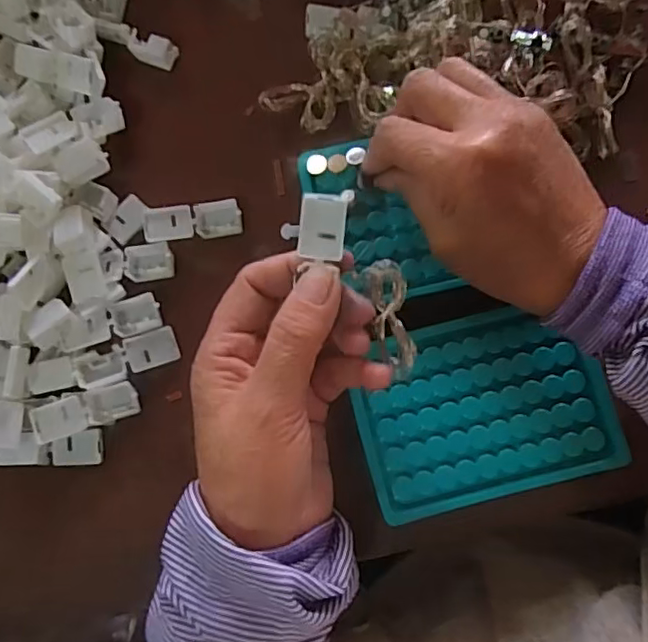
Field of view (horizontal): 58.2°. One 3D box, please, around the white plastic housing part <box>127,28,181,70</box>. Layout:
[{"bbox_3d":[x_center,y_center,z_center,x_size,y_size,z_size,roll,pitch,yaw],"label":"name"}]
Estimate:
[{"bbox_3d":[-0.105,-0.166,0.357,0.029,0.016,0.015,22,83,7],"label":"white plastic housing part"}]

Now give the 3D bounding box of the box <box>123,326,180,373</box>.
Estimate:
[{"bbox_3d":[-0.097,0.016,0.330,0.028,0.011,0.020,-23,80,0],"label":"box"}]

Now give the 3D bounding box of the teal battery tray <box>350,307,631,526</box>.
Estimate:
[{"bbox_3d":[0.085,0.047,0.315,0.130,0.008,0.095,-15,80,1],"label":"teal battery tray"}]

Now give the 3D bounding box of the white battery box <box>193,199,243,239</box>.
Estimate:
[{"bbox_3d":[-0.062,-0.060,0.343,0.027,0.011,0.020,-11,80,2],"label":"white battery box"}]

